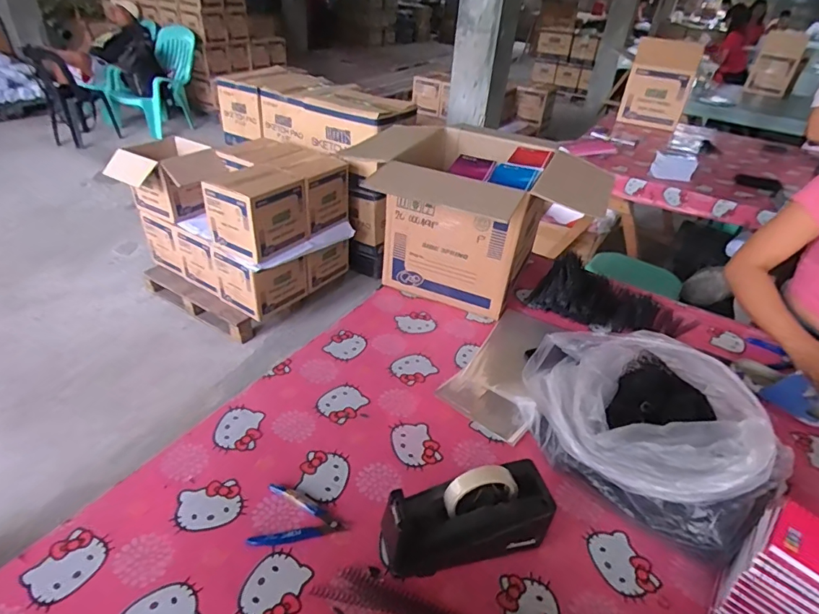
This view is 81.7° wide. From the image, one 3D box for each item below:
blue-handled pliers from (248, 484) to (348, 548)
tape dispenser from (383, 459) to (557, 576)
[{"bbox_3d":[-0.138,0.276,0.614,0.115,0.008,0.078,8,35,4],"label":"blue-handled pliers"},{"bbox_3d":[0.070,0.261,0.587,0.202,0.115,0.074,-6,36,-15],"label":"tape dispenser"}]

